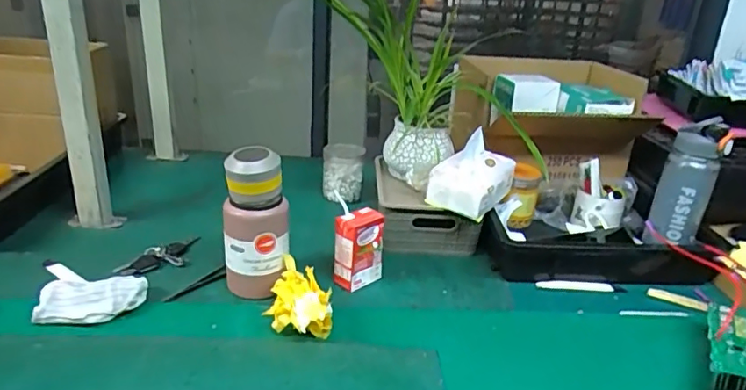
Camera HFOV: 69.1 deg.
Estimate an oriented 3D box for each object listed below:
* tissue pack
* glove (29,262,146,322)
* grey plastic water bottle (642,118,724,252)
[{"bbox_3d":[0.161,-0.039,0.884,0.105,0.102,0.125,15,27,27],"label":"tissue pack"},{"bbox_3d":[-0.386,0.120,0.748,0.134,0.034,0.171,-7,25,-21],"label":"glove"},{"bbox_3d":[0.489,-0.007,0.851,0.078,0.213,0.068,15,26,26],"label":"grey plastic water bottle"}]

